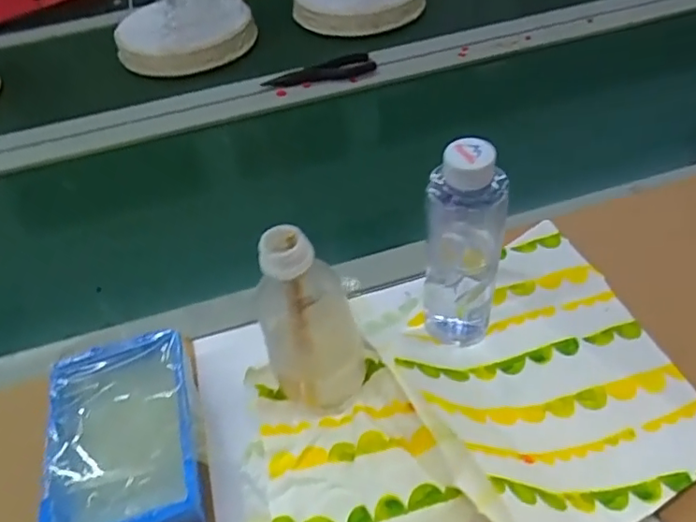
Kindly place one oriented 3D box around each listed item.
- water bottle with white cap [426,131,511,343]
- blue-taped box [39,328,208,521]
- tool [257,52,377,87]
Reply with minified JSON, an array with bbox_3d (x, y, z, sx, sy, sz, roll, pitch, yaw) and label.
[{"bbox_3d":[0.085,-0.012,0.418,0.055,0.174,0.051,-4,46,3],"label":"water bottle with white cap"},{"bbox_3d":[-0.151,0.130,0.396,0.100,0.060,0.148,-15,47,-8],"label":"blue-taped box"},{"bbox_3d":[-0.040,-0.262,0.778,0.151,0.011,0.049,-14,47,-7],"label":"tool"}]

